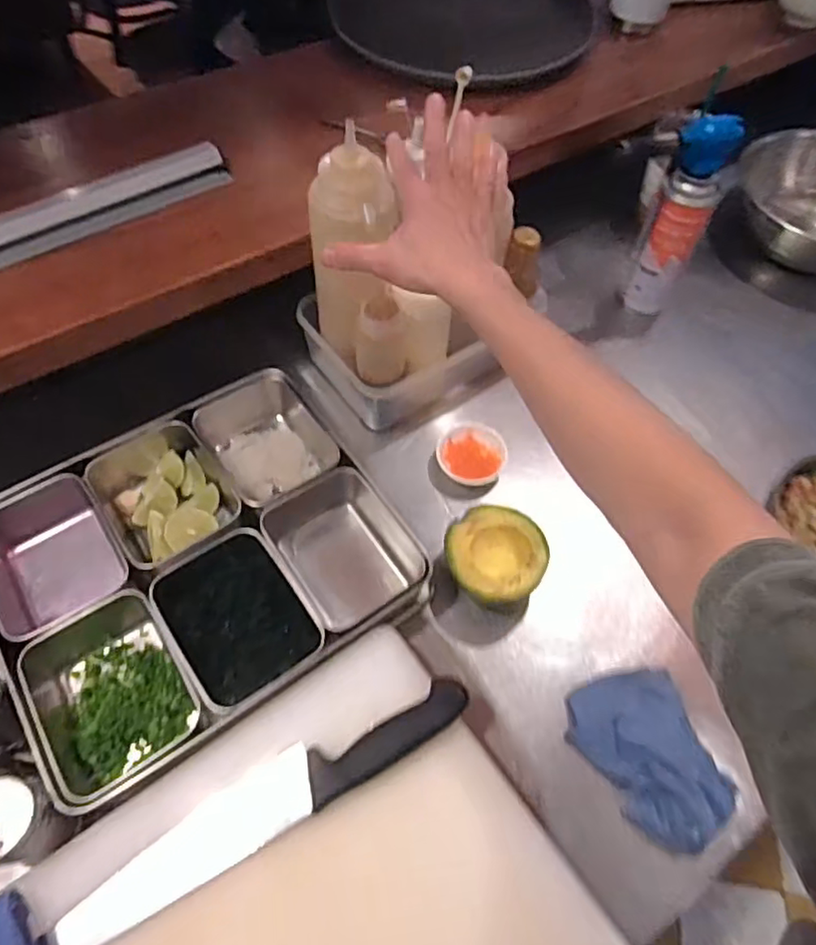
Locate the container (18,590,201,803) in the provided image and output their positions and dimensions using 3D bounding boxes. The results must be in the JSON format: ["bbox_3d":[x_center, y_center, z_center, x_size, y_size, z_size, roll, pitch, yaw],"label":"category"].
[{"bbox_3d":[-0.240,0.179,0.501,0.114,0.052,0.150,-32,64,-20],"label":"container"}]

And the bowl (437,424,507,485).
[{"bbox_3d":[0.068,-0.020,0.664,0.073,0.027,0.062,-2,58,-3],"label":"bowl"}]

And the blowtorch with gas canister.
[{"bbox_3d":[0.288,-0.288,0.708,0.101,0.223,0.074,27,61,14],"label":"blowtorch with gas canister"}]

